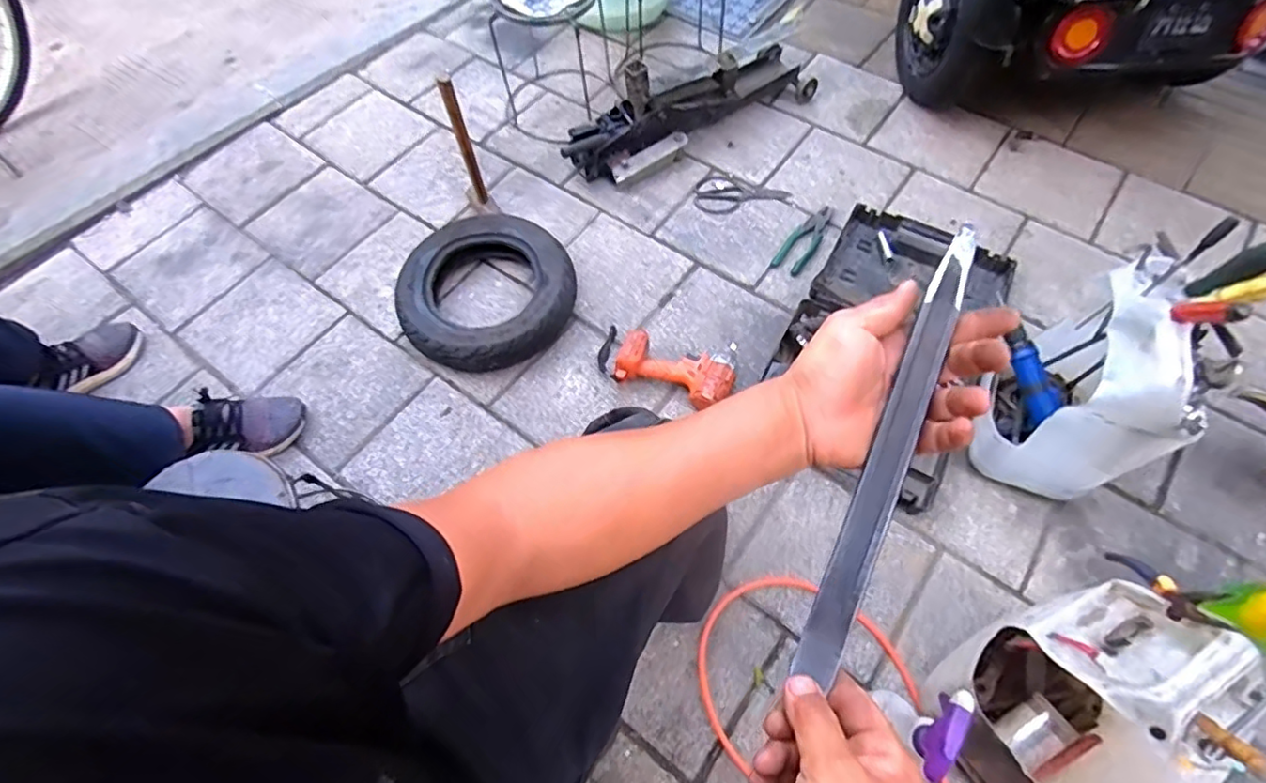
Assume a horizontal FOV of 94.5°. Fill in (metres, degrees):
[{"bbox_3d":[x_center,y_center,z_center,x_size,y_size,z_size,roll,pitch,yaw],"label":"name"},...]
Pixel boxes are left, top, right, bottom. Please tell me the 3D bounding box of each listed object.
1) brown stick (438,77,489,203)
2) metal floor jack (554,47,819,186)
[{"bbox_3d":[-0.313,-0.457,1.112,0.025,0.296,0.022,-16,64,-6],"label":"brown stick"},{"bbox_3d":[0.132,-0.640,1.255,0.602,0.214,0.125,-30,65,-12],"label":"metal floor jack"}]

